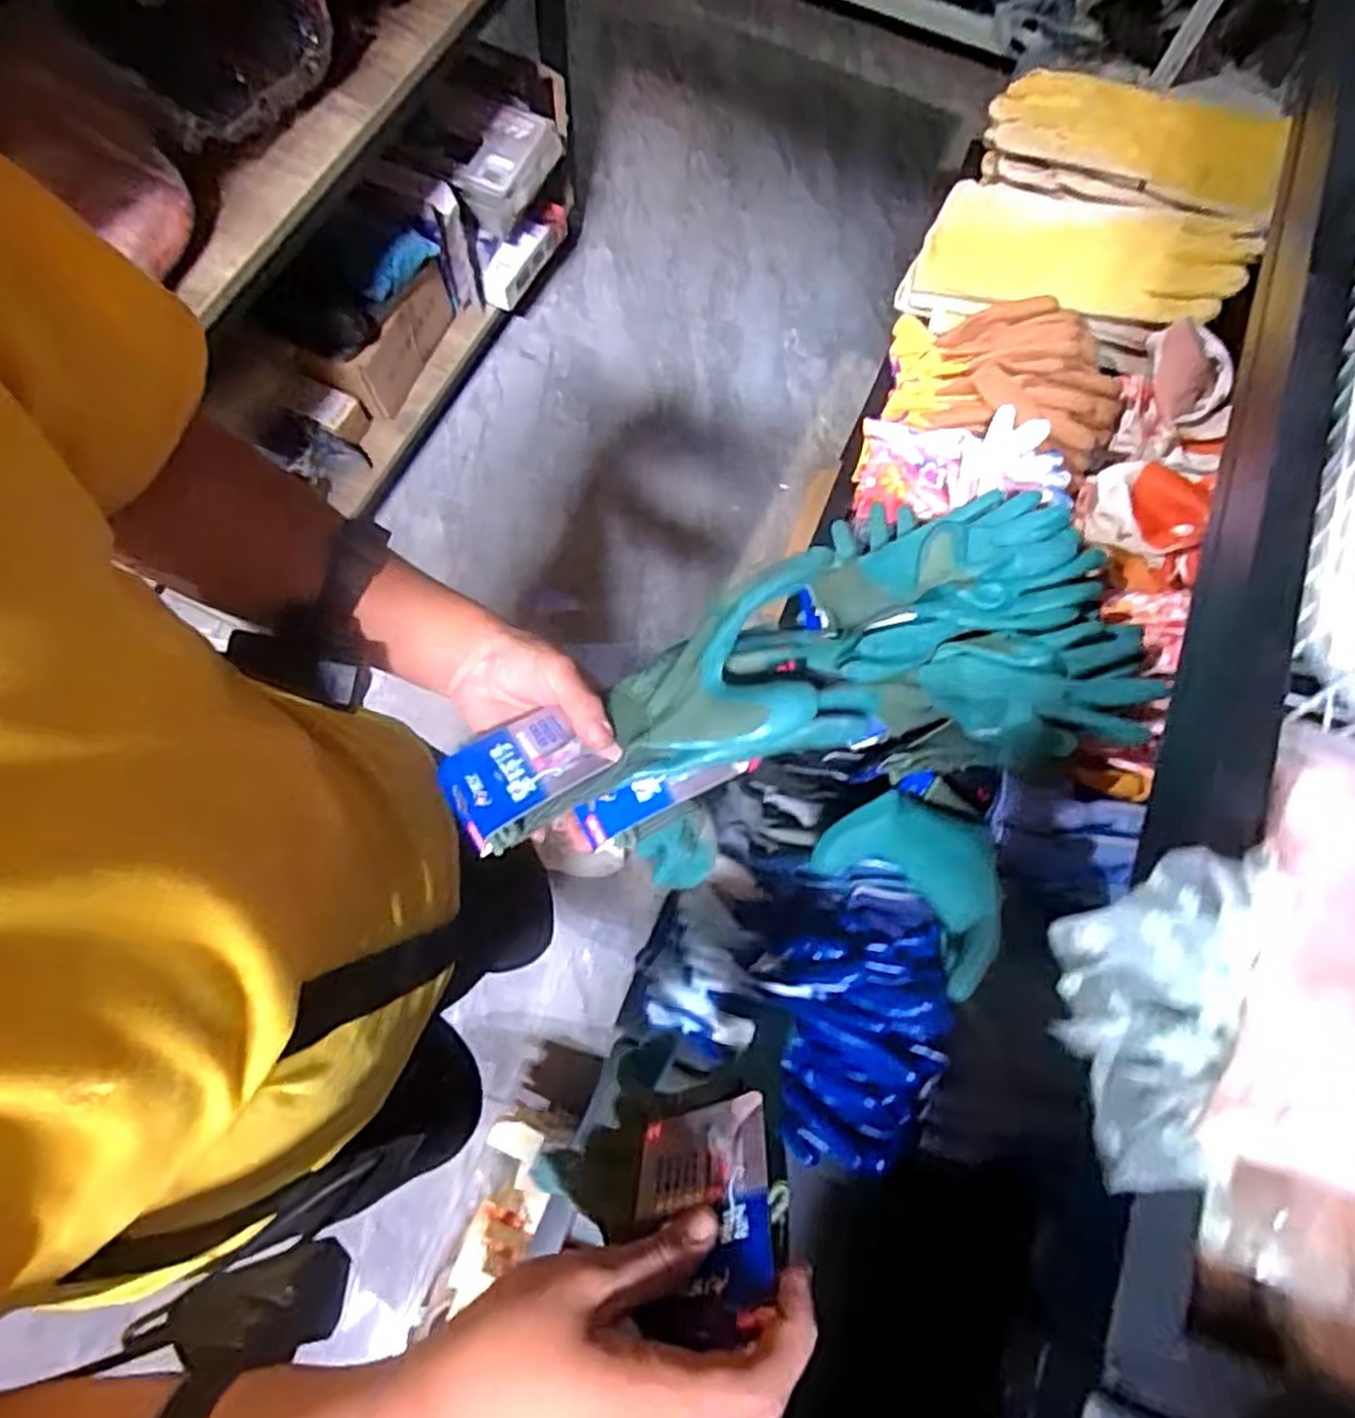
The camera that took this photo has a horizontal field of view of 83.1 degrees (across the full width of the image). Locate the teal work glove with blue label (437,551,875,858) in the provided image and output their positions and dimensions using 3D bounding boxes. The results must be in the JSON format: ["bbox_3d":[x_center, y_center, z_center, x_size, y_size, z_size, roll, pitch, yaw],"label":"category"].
[{"bbox_3d":[-0.013,0.009,0.439,0.237,0.062,0.097,-23,74,2],"label":"teal work glove with blue label"}]

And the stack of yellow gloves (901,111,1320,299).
[{"bbox_3d":[0.439,-0.511,0.855,0.342,0.048,0.165,20,73,24],"label":"stack of yellow gloves"}]

